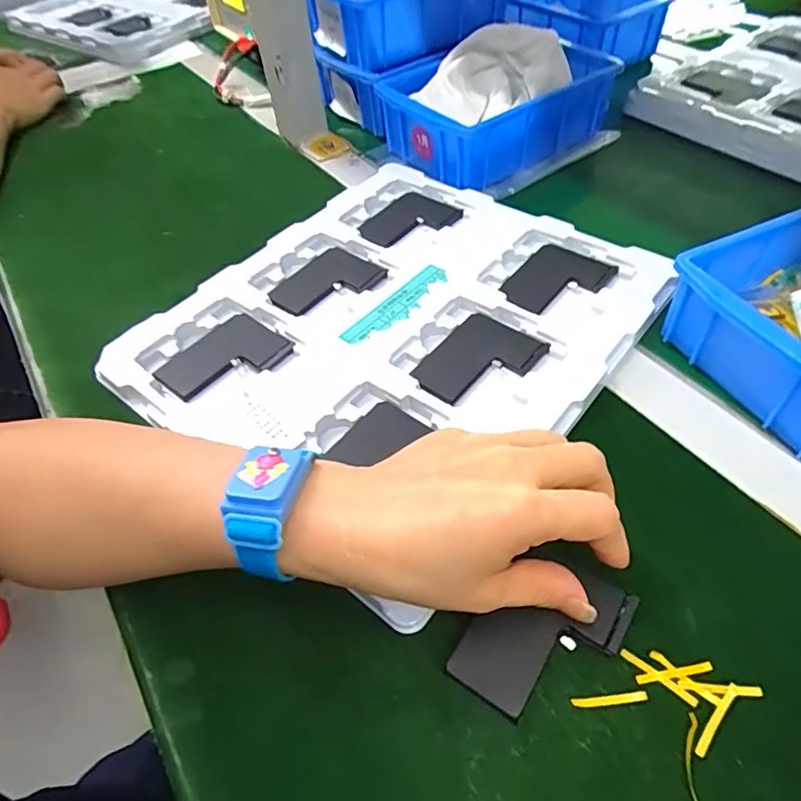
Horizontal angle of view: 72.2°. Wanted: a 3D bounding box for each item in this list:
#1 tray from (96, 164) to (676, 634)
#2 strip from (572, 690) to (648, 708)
[{"bbox_3d":[0.001,-0.058,0.384,0.270,0.013,0.318,31,59,26],"label":"tray"},{"bbox_3d":[0.090,0.129,0.236,0.032,0.004,0.004,-6,58,-1],"label":"strip"}]

